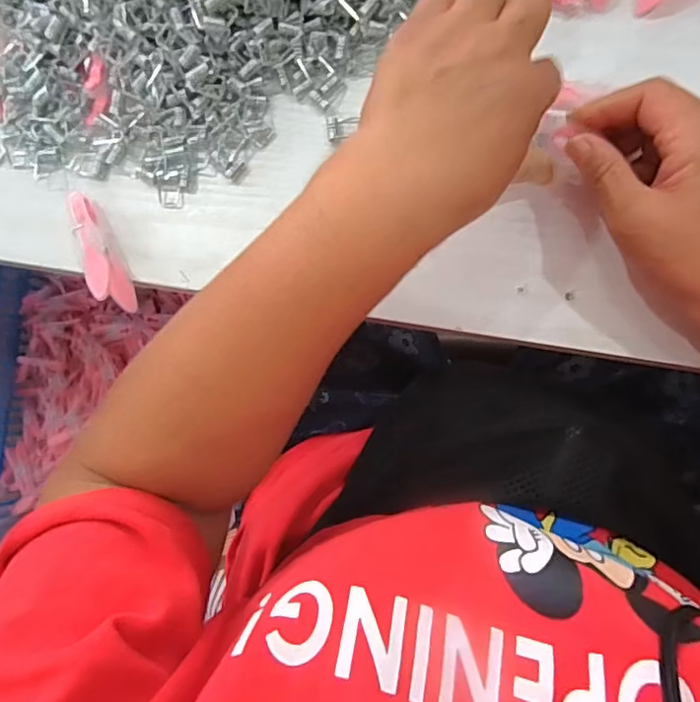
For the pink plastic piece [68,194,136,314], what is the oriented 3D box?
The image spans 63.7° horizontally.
[{"bbox_3d":[-0.155,-0.063,0.344,0.011,0.031,0.078,-22,85,6],"label":"pink plastic piece"}]

